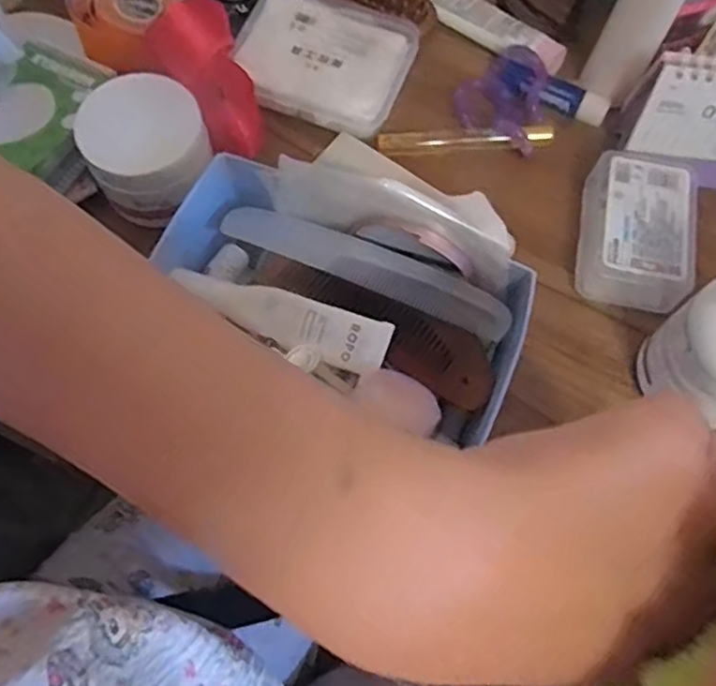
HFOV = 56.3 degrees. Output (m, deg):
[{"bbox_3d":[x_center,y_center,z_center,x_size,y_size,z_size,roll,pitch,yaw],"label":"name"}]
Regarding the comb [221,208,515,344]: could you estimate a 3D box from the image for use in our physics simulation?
[{"bbox_3d":[0.005,-0.041,0.360,0.159,0.010,0.026,22,70,7],"label":"comb"}]

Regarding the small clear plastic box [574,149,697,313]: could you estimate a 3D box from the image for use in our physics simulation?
[{"bbox_3d":[0.170,-0.069,0.409,0.060,0.032,0.087,9,69,2],"label":"small clear plastic box"}]

